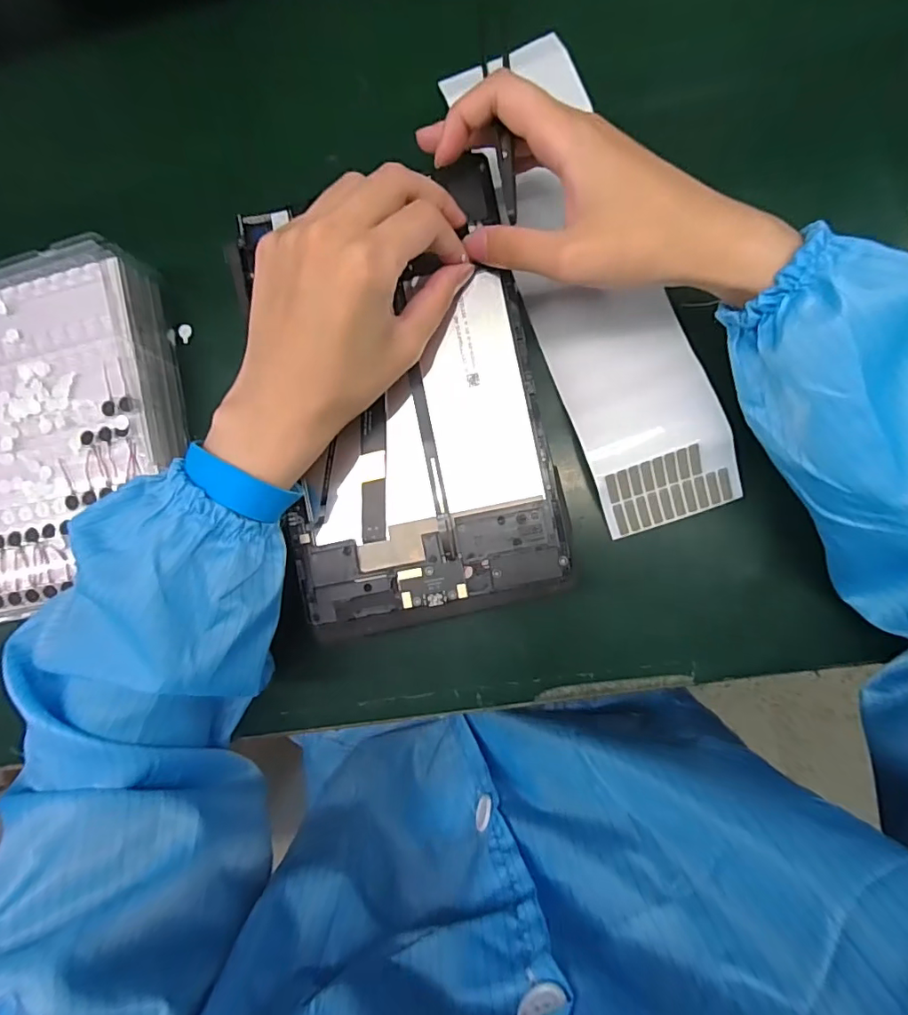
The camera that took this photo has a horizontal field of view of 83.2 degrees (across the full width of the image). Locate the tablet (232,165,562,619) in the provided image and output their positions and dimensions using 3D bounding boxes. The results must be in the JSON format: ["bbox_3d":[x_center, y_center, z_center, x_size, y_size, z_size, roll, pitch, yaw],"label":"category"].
[{"bbox_3d":[-0.030,-0.060,0.289,0.150,0.010,0.234,-11,87,7],"label":"tablet"}]

